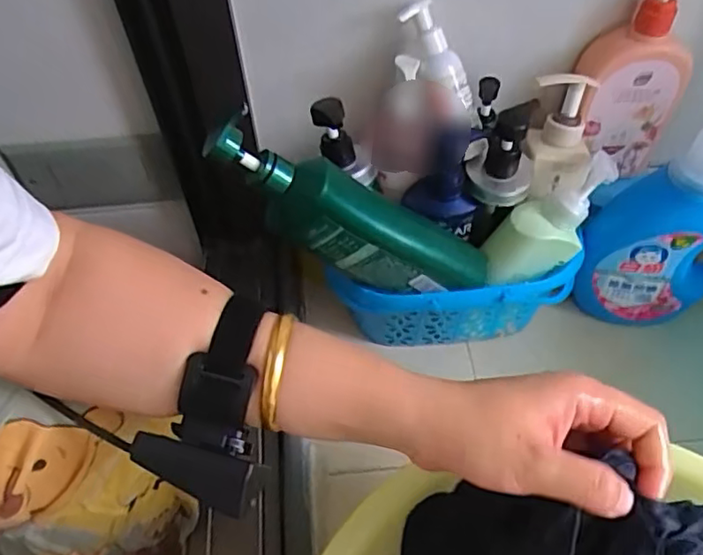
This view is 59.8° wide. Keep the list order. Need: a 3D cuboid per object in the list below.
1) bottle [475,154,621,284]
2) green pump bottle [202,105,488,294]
[{"bbox_3d":[0.182,-0.049,0.564,0.043,0.149,0.060,13,38,-48],"label":"bottle"},{"bbox_3d":[-0.003,-0.044,0.523,0.274,0.075,0.047,27,49,-29],"label":"green pump bottle"}]

